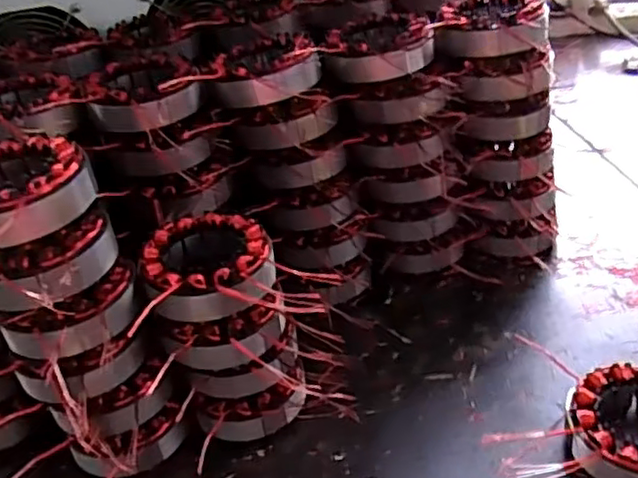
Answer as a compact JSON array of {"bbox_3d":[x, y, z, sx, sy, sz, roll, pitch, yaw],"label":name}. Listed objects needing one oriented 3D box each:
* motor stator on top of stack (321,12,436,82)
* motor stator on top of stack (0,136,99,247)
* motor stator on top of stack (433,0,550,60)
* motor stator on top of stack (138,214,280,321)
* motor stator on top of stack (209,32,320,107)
[{"bbox_3d":[0.051,-0.157,0.528,0.081,0.030,0.078,7,38,19],"label":"motor stator on top of stack"},{"bbox_3d":[-0.180,-0.026,0.385,0.080,0.035,0.083,26,47,38],"label":"motor stator on top of stack"},{"bbox_3d":[0.145,-0.174,0.532,0.078,0.031,0.080,19,43,33],"label":"motor stator on top of stack"},{"bbox_3d":[-0.072,0.021,0.439,0.085,0.037,0.089,-15,36,-10],"label":"motor stator on top of stack"},{"bbox_3d":[-0.042,-0.134,0.514,0.086,0.033,0.082,-9,35,-3],"label":"motor stator on top of stack"}]

